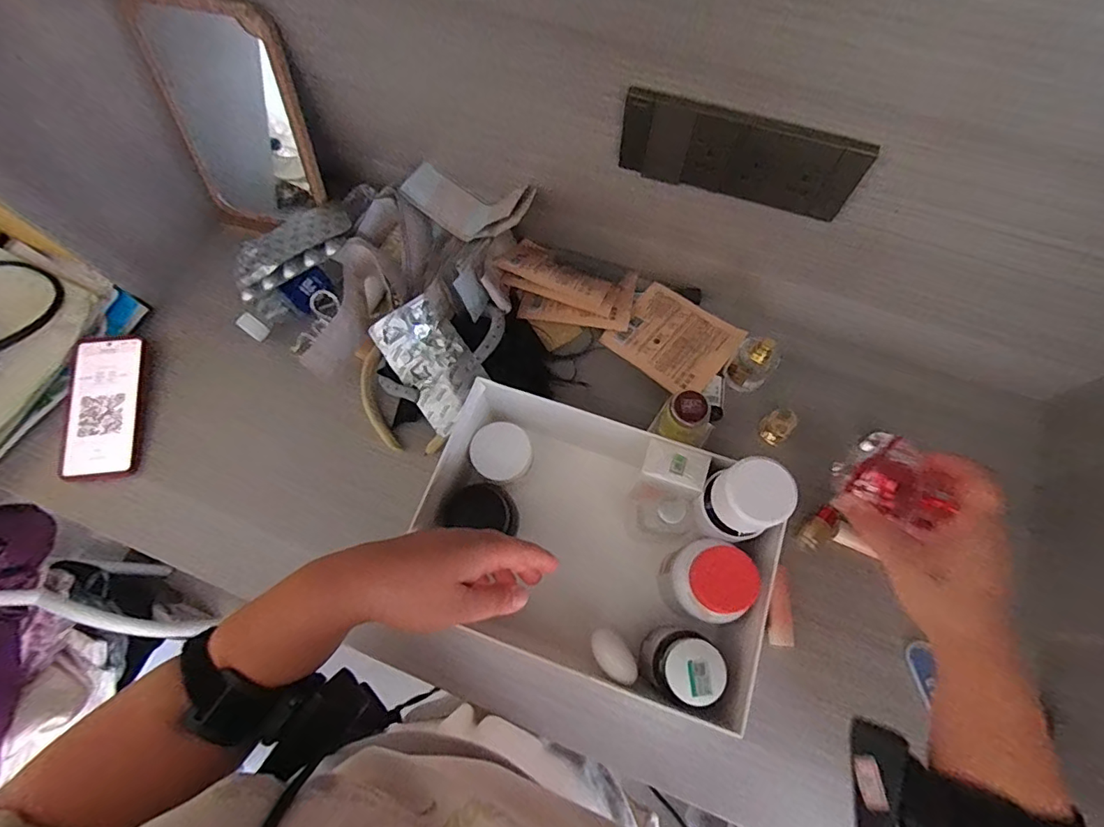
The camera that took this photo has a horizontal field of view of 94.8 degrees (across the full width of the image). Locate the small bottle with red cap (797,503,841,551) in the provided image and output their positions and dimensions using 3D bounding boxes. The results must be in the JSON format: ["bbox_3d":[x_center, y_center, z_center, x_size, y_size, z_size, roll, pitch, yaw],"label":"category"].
[{"bbox_3d":[0.270,0.116,0.512,0.023,0.020,0.047,41,89,14],"label":"small bottle with red cap"}]

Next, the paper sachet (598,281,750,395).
[{"bbox_3d":[0.135,-0.084,0.567,0.122,0.012,0.103,40,77,14],"label":"paper sachet"}]

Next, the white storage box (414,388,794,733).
[{"bbox_3d":[0.034,0.116,0.450,0.289,0.111,0.201,18,72,8],"label":"white storage box"}]

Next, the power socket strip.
[{"bbox_3d":[0.153,-0.212,0.420,0.190,0.068,0.016,18,72,8],"label":"power socket strip"}]

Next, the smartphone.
[{"bbox_3d":[-0.501,-0.010,0.567,0.081,0.012,0.160,-6,71,0],"label":"smartphone"}]

